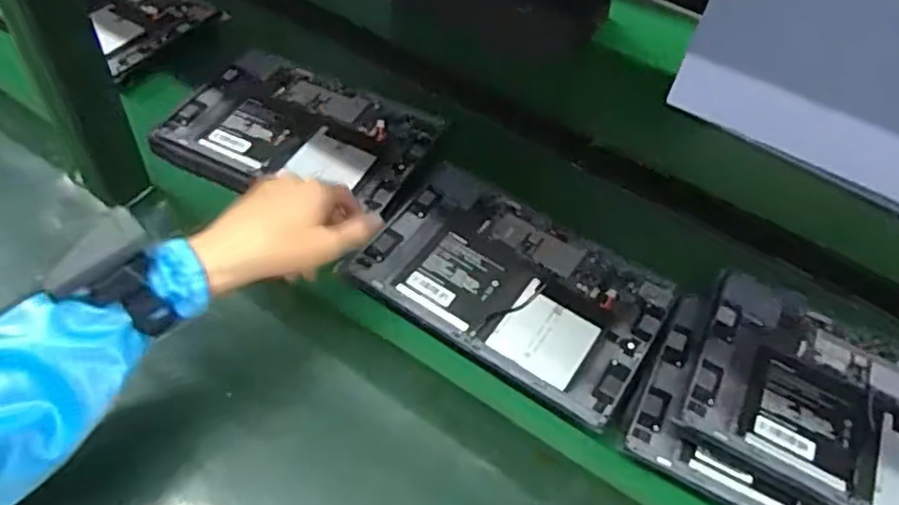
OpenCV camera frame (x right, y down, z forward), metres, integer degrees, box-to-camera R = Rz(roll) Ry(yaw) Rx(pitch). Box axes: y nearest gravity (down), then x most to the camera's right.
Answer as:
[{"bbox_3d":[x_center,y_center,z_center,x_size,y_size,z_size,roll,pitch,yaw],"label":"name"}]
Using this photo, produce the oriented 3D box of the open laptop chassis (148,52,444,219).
[{"bbox_3d":[-0.159,-0.126,0.719,0.261,0.021,0.172,25,56,12],"label":"open laptop chassis"}]

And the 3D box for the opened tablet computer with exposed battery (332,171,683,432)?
[{"bbox_3d":[0.057,0.027,0.609,0.252,0.017,0.157,32,58,17],"label":"opened tablet computer with exposed battery"}]

